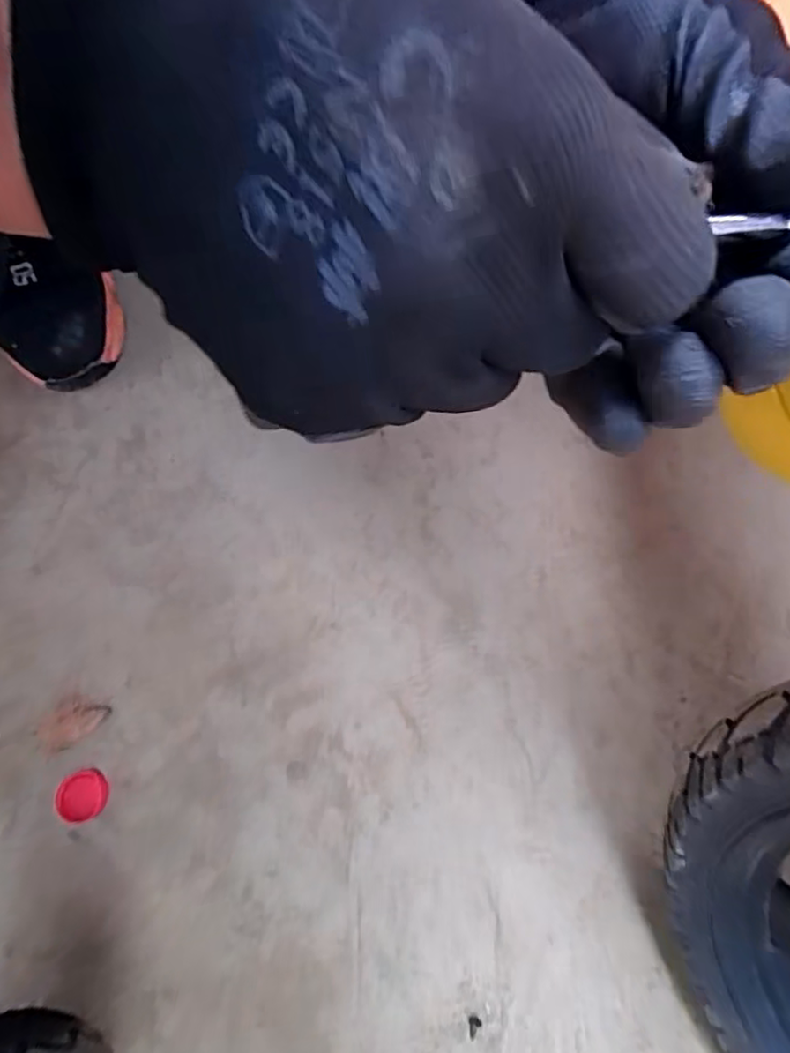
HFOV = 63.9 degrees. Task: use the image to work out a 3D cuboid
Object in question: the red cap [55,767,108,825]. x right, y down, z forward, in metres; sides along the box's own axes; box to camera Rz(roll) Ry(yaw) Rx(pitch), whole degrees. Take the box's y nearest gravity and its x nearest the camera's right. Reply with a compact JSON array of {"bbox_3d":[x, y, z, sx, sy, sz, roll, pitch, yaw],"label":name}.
[{"bbox_3d":[-0.215,0.185,0.436,0.035,0.011,0.032,0,75,1],"label":"red cap"}]

